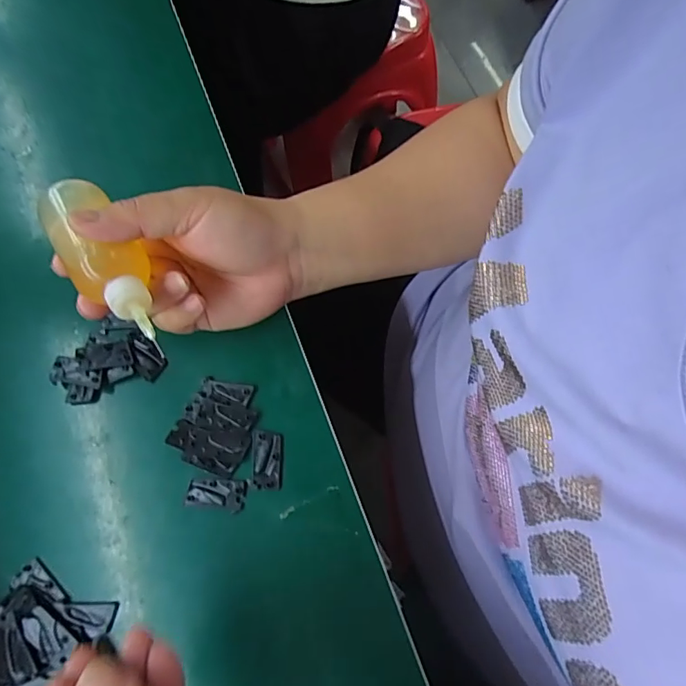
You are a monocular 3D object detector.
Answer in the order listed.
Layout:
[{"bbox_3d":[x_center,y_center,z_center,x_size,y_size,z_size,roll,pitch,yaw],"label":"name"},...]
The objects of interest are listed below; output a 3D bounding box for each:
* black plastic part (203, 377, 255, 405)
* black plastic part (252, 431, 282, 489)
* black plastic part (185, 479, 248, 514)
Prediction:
[{"bbox_3d":[-0.072,0.029,0.306,0.032,0.004,0.012,11,72,6],"label":"black plastic part"},{"bbox_3d":[-0.046,0.070,0.293,0.017,0.004,0.034,-2,71,2],"label":"black plastic part"},{"bbox_3d":[-0.074,0.089,0.288,0.034,0.004,0.017,2,72,3],"label":"black plastic part"}]

